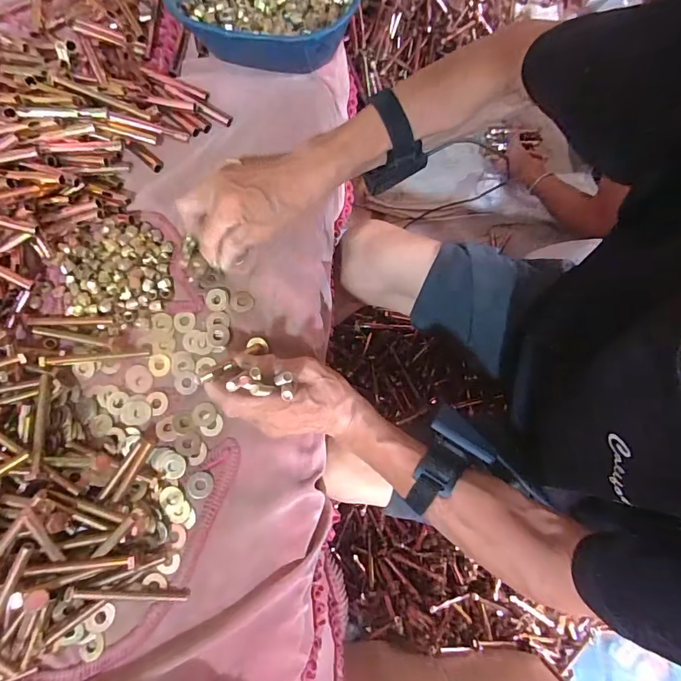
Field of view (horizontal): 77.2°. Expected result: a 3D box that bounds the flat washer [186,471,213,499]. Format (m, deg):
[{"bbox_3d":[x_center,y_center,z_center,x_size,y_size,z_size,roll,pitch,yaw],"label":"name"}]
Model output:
[{"bbox_3d":[-0.141,0.145,0.427,0.026,0.004,0.025,0,80,0],"label":"flat washer"}]

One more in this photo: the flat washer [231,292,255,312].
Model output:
[{"bbox_3d":[-0.107,-0.043,0.467,0.025,0.004,0.024,0,80,0],"label":"flat washer"}]

